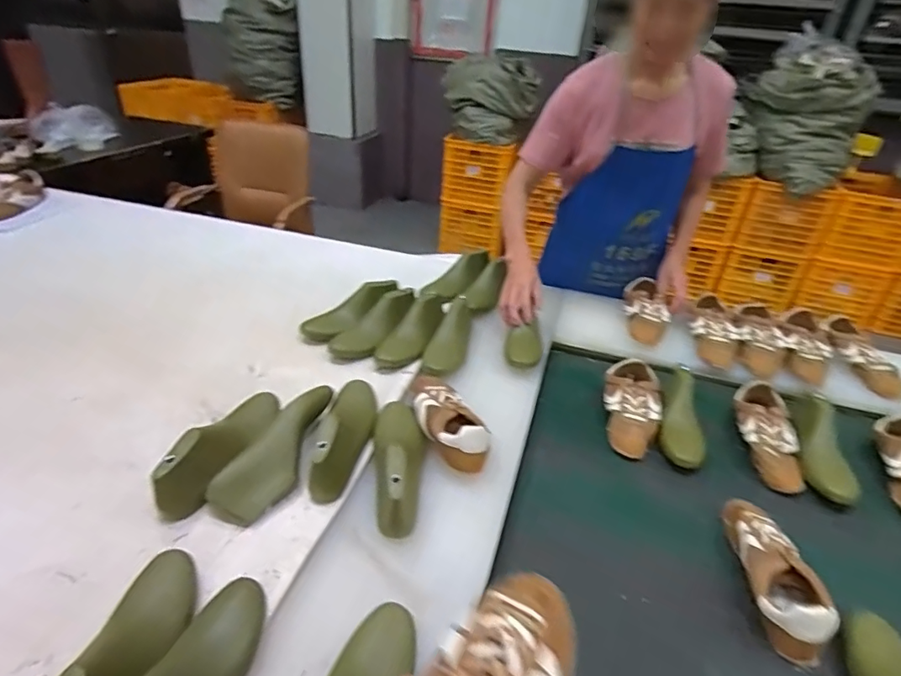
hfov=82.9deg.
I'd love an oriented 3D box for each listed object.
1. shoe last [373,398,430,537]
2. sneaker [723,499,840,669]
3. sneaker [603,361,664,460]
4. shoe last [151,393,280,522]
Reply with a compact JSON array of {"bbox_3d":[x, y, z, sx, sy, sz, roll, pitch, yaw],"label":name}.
[{"bbox_3d":[-0.078,0.177,0.788,0.085,0.095,0.253,-1,34,-5],"label":"shoe last"},{"bbox_3d":[0.458,0.320,0.723,0.089,0.069,0.239,8,34,9],"label":"sneaker"},{"bbox_3d":[0.357,0.135,1.003,0.105,0.069,0.228,11,35,13],"label":"sneaker"},{"bbox_3d":[-0.345,0.155,0.779,0.067,0.087,0.251,11,35,13],"label":"shoe last"}]

